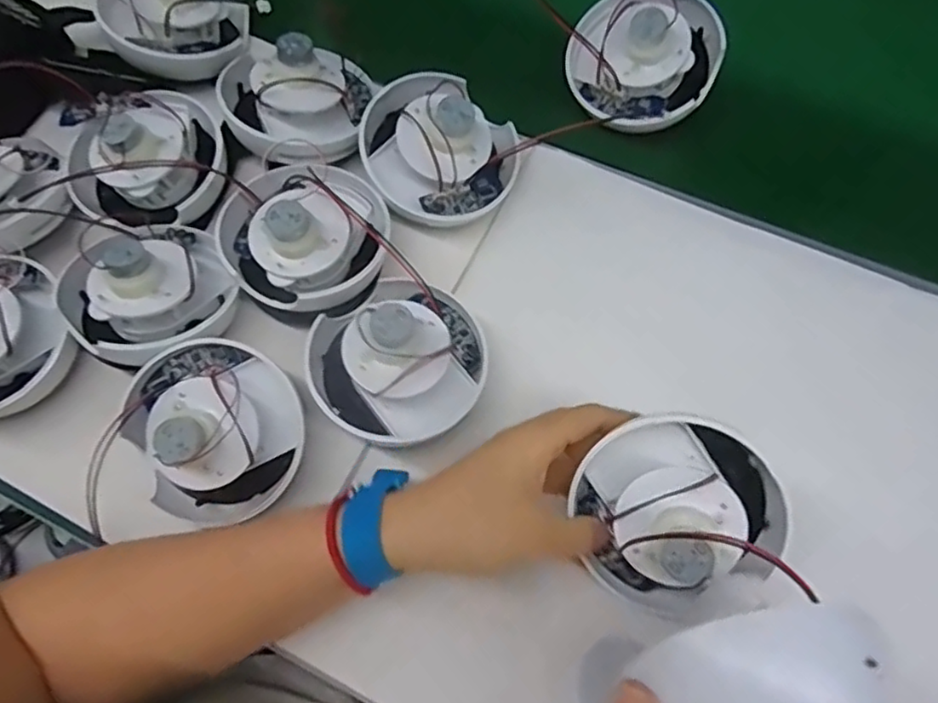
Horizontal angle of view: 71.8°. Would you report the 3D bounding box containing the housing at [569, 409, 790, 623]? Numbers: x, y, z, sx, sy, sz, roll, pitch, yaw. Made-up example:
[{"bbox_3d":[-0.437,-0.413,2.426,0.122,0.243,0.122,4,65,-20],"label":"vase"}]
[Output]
[{"bbox_3d":[0.111,0.082,0.342,0.099,0.064,0.094,-1,69,2],"label":"housing"}]

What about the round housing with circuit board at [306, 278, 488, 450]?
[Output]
[{"bbox_3d":[-0.043,0.001,0.383,0.103,0.057,0.096,-1,69,2],"label":"round housing with circuit board"}]

